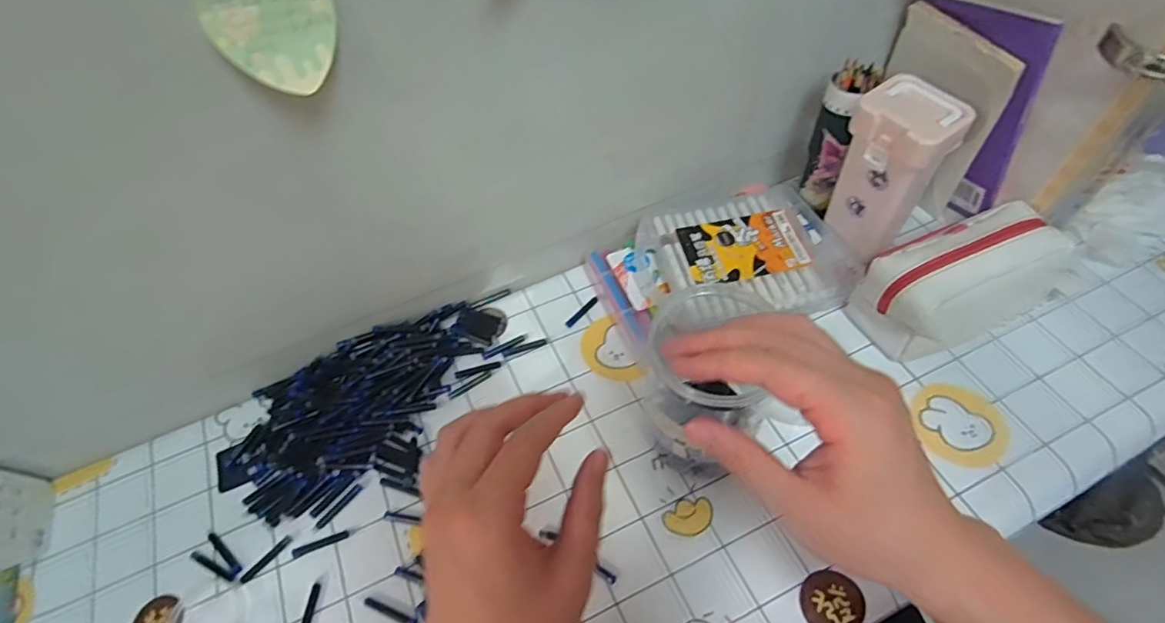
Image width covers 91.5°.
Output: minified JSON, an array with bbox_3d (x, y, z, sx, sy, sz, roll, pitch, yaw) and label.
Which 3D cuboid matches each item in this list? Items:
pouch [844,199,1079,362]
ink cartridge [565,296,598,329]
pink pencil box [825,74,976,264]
[{"bbox_3d":[0.369,-0.034,0.545,0.199,0.089,0.092,-23,57,-13],"label":"pouch"},{"bbox_3d":[0.000,0.000,0.602,0.007,0.004,0.047,36,64,24],"label":"ink cartridge"},{"bbox_3d":[0.294,-0.133,0.554,0.081,0.157,0.067,36,64,25],"label":"pink pencil box"}]

